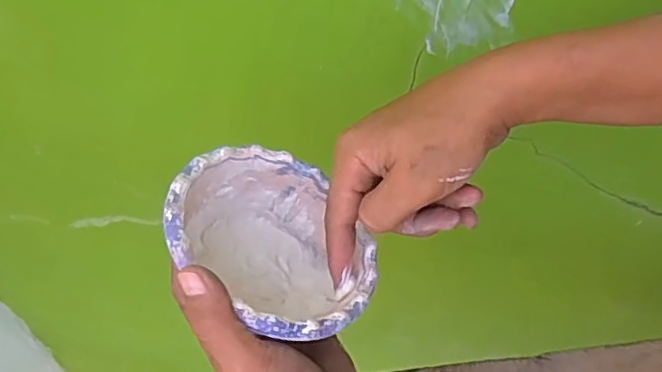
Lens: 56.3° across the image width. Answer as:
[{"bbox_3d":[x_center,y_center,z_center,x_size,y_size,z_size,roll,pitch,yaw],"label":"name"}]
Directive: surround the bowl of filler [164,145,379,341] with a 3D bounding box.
[{"bbox_3d":[-0.042,0.043,0.377,0.128,0.059,0.130,-7,55,-41],"label":"bowl of filler"}]

